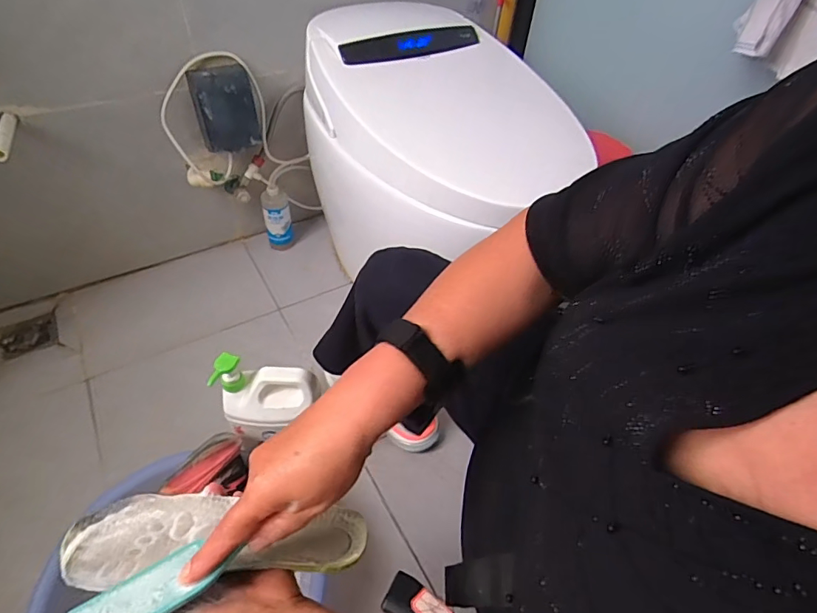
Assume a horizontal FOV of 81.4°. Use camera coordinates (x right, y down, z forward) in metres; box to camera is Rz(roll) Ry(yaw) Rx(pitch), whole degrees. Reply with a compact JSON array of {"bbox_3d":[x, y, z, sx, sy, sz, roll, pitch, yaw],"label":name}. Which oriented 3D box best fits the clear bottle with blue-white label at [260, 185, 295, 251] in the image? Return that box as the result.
[{"bbox_3d":[-0.330,-0.222,1.201,0.067,0.160,0.060,-10,49,-15],"label":"clear bottle with blue-white label"}]

